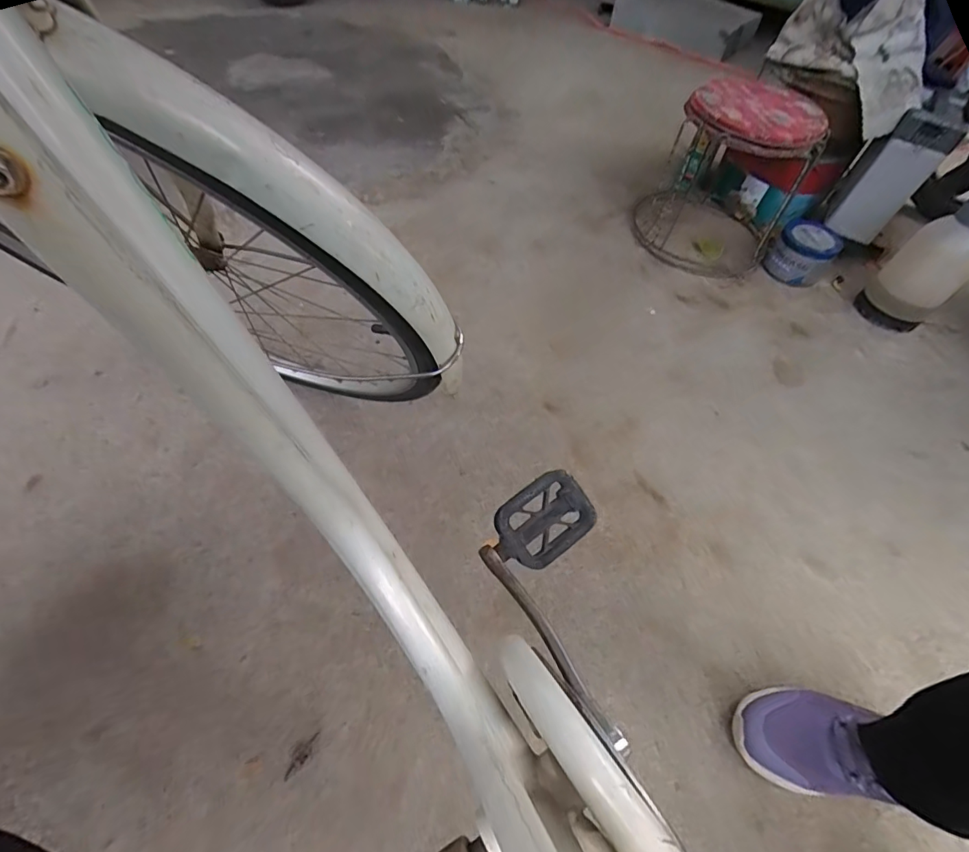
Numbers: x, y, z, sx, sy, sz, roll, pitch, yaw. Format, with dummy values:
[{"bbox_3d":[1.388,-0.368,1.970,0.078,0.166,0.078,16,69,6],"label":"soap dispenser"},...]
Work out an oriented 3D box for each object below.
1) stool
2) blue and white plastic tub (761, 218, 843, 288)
[{"bbox_3d":[0.540,-0.559,1.067,0.291,0.296,0.352,27,57,13],"label":"stool"},{"bbox_3d":[0.719,-0.397,1.085,0.130,0.094,0.126,2,55,-3],"label":"blue and white plastic tub"}]

